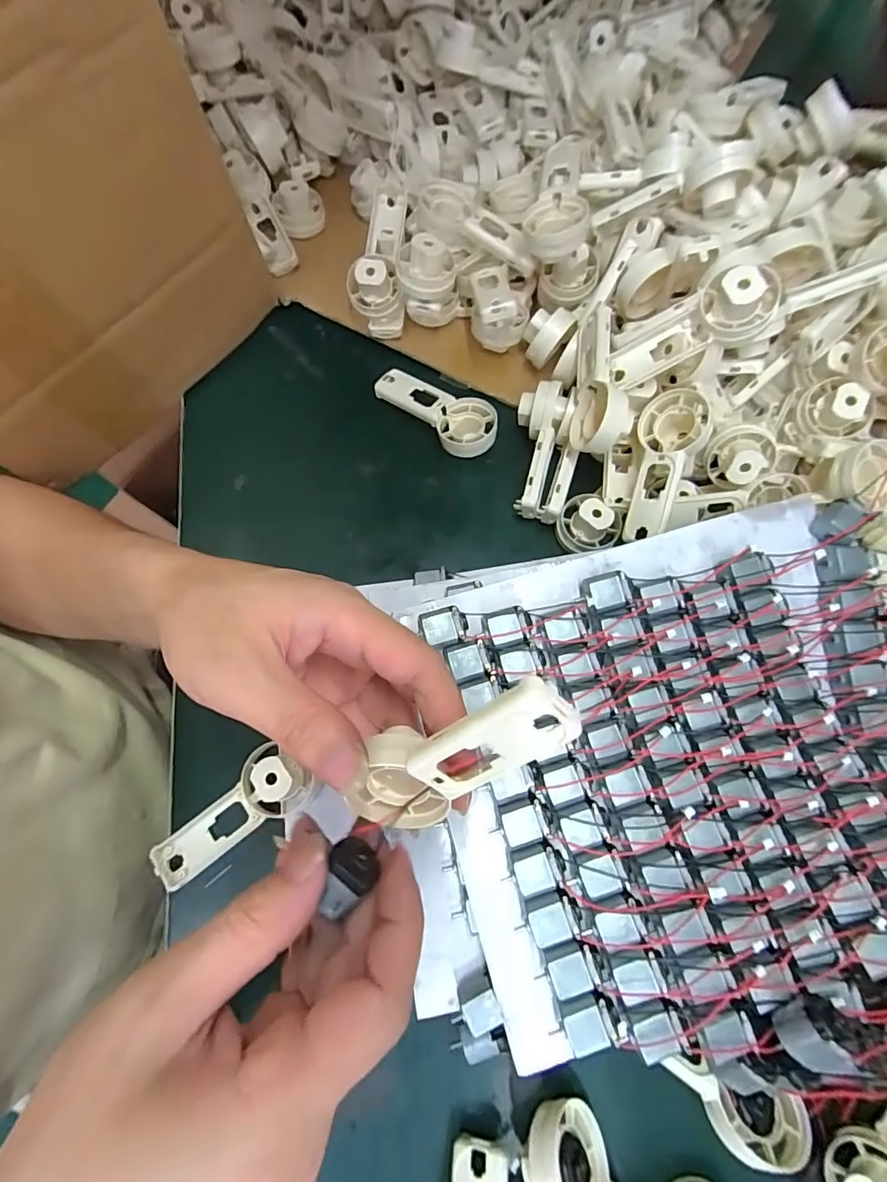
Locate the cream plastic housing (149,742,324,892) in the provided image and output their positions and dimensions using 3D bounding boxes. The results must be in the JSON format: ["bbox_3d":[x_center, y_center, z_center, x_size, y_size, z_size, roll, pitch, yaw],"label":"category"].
[{"bbox_3d":[-0.109,0.116,0.262,0.095,0.025,0.037,-37,75,7],"label":"cream plastic housing"}]

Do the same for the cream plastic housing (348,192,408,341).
[{"bbox_3d":[-0.047,-0.241,0.362,0.038,0.044,0.109,1,71,-1],"label":"cream plastic housing"}]

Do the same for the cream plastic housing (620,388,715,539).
[{"bbox_3d":[0.129,-0.074,0.294,0.034,0.027,0.091,18,84,4],"label":"cream plastic housing"}]

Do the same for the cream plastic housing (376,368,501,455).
[{"bbox_3d":[-0.004,-0.125,0.341,0.092,0.021,0.041,41,75,11],"label":"cream plastic housing"}]

